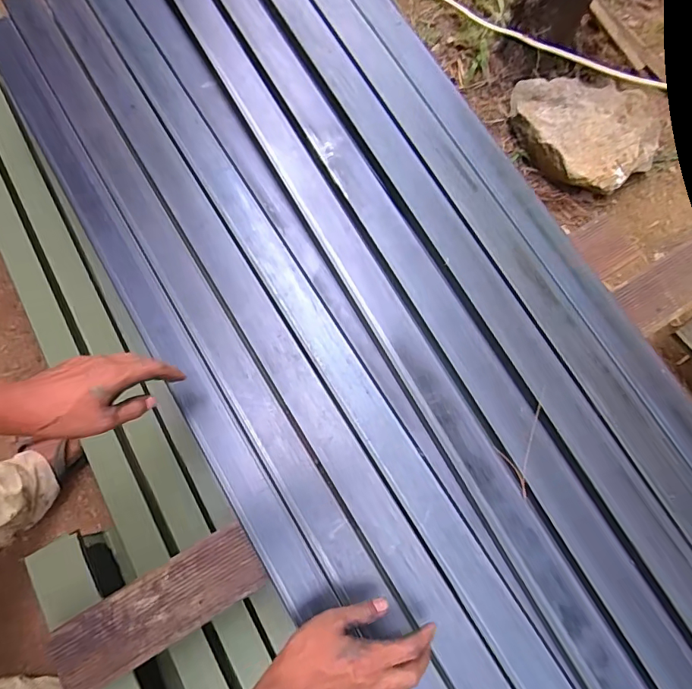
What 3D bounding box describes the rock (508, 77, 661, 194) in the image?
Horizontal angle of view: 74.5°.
[{"bbox_3d":[0.531,-0.463,1.023,0.320,0.111,0.224,12,76,0],"label":"rock"}]

